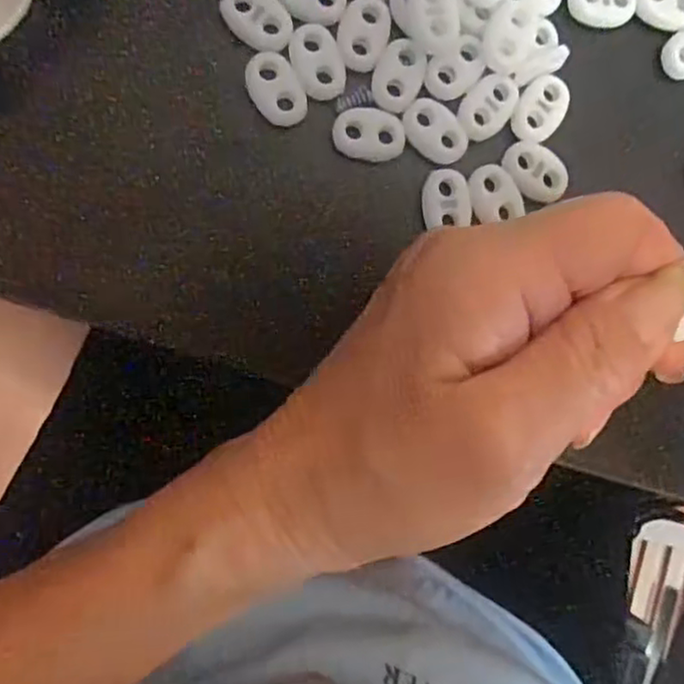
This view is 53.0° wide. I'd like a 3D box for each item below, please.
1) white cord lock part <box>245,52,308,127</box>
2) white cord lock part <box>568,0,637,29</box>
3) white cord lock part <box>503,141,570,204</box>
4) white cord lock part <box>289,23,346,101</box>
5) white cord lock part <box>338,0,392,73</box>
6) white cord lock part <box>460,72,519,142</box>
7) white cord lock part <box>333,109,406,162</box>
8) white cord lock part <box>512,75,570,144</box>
[{"bbox_3d":[-0.020,-0.076,0.207,0.014,0.004,0.022,-32,96,-7],"label":"white cord lock part"},{"bbox_3d":[0.086,-0.112,0.224,0.023,0.004,0.017,8,90,-9],"label":"white cord lock part"},{"bbox_3d":[0.063,-0.055,0.220,0.022,0.004,0.016,43,85,-7],"label":"white cord lock part"},{"bbox_3d":[-0.007,-0.086,0.209,0.015,0.004,0.022,-18,94,-8],"label":"white cord lock part"},{"bbox_3d":[0.007,-0.095,0.211,0.015,0.004,0.023,21,88,-9],"label":"white cord lock part"},{"bbox_3d":[0.047,-0.075,0.217,0.015,0.004,0.023,36,86,-8],"label":"white cord lock part"},{"bbox_3d":[0.009,-0.065,0.214,0.022,0.004,0.015,4,91,-9],"label":"white cord lock part"},{"bbox_3d":[0.065,-0.075,0.222,0.014,0.004,0.023,28,87,-8],"label":"white cord lock part"}]

